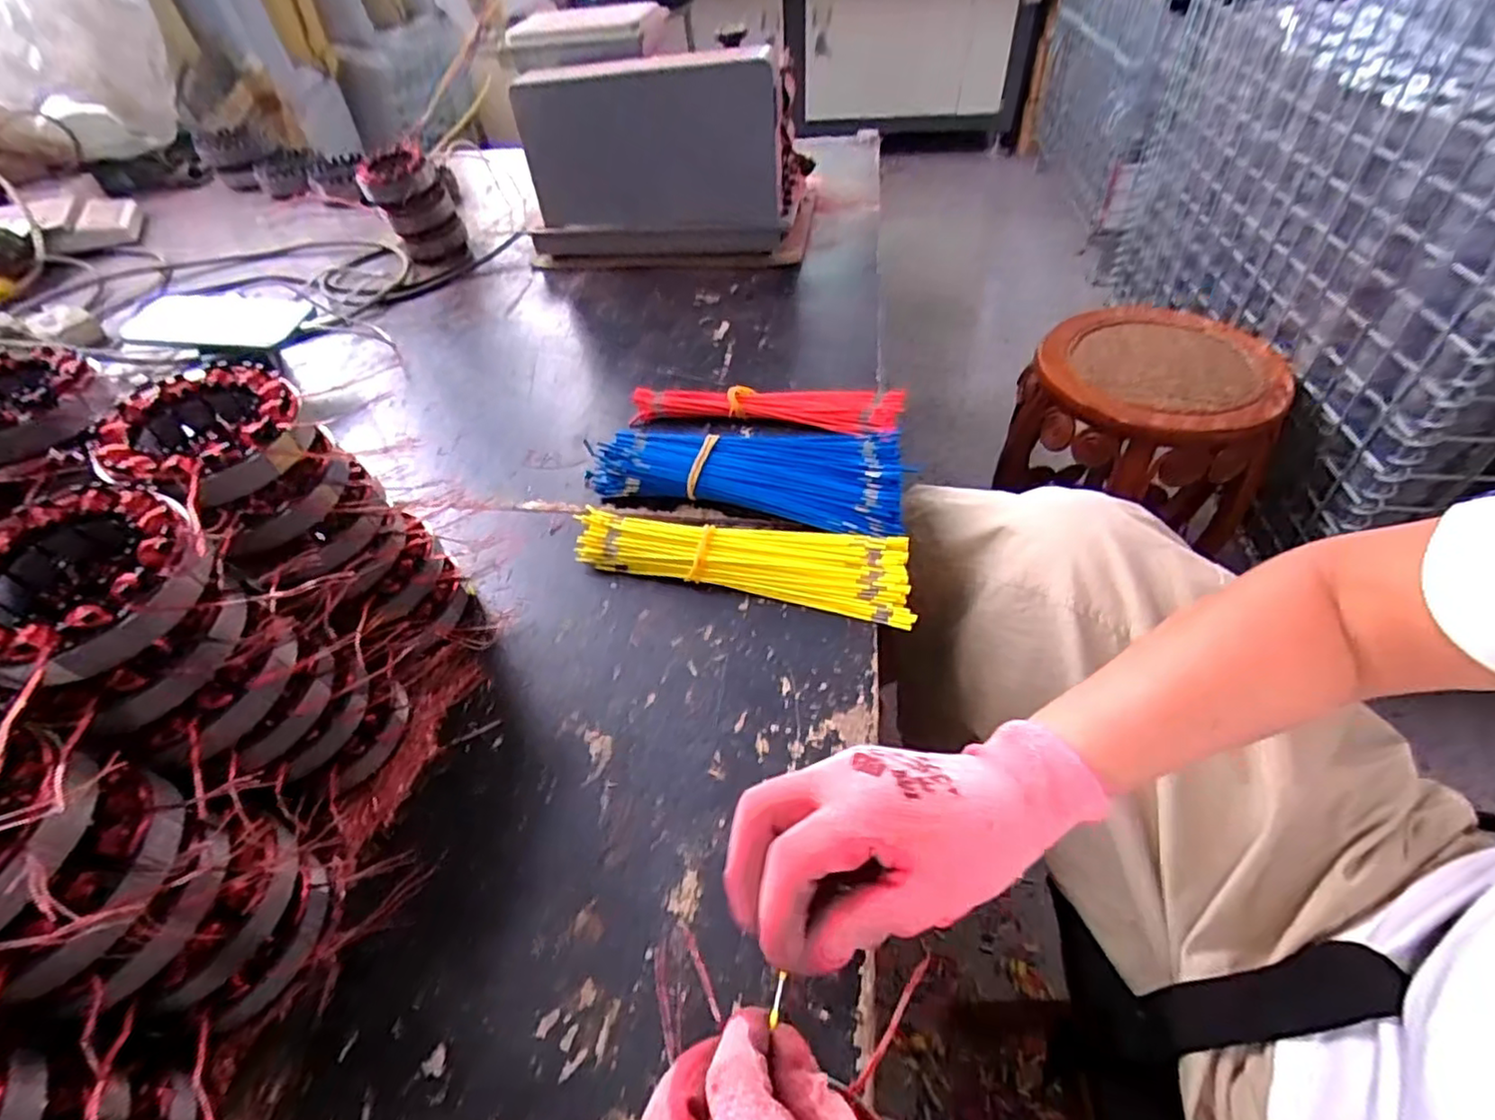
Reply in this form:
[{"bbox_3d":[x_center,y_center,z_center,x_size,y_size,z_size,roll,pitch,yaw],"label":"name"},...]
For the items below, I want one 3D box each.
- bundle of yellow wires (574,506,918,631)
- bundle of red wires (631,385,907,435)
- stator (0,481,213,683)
[{"bbox_3d":[-0.003,-0.004,0.484,0.242,0.024,0.065,10,49,14],"label":"bundle of yellow wires"},{"bbox_3d":[0.016,-0.138,0.596,0.239,0.021,0.052,2,48,6],"label":"bundle of red wires"},{"bbox_3d":[-0.276,0.008,0.274,0.093,0.026,0.086,27,55,26],"label":"stator"}]

